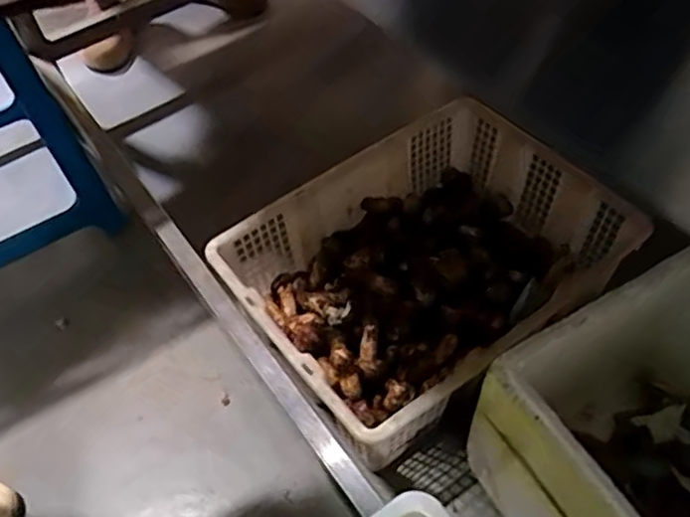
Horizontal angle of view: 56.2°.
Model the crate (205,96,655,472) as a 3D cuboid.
[{"bbox_3d":[0.115,0.018,0.921,0.517,0.163,0.381,-34,58,-23],"label":"crate"}]

